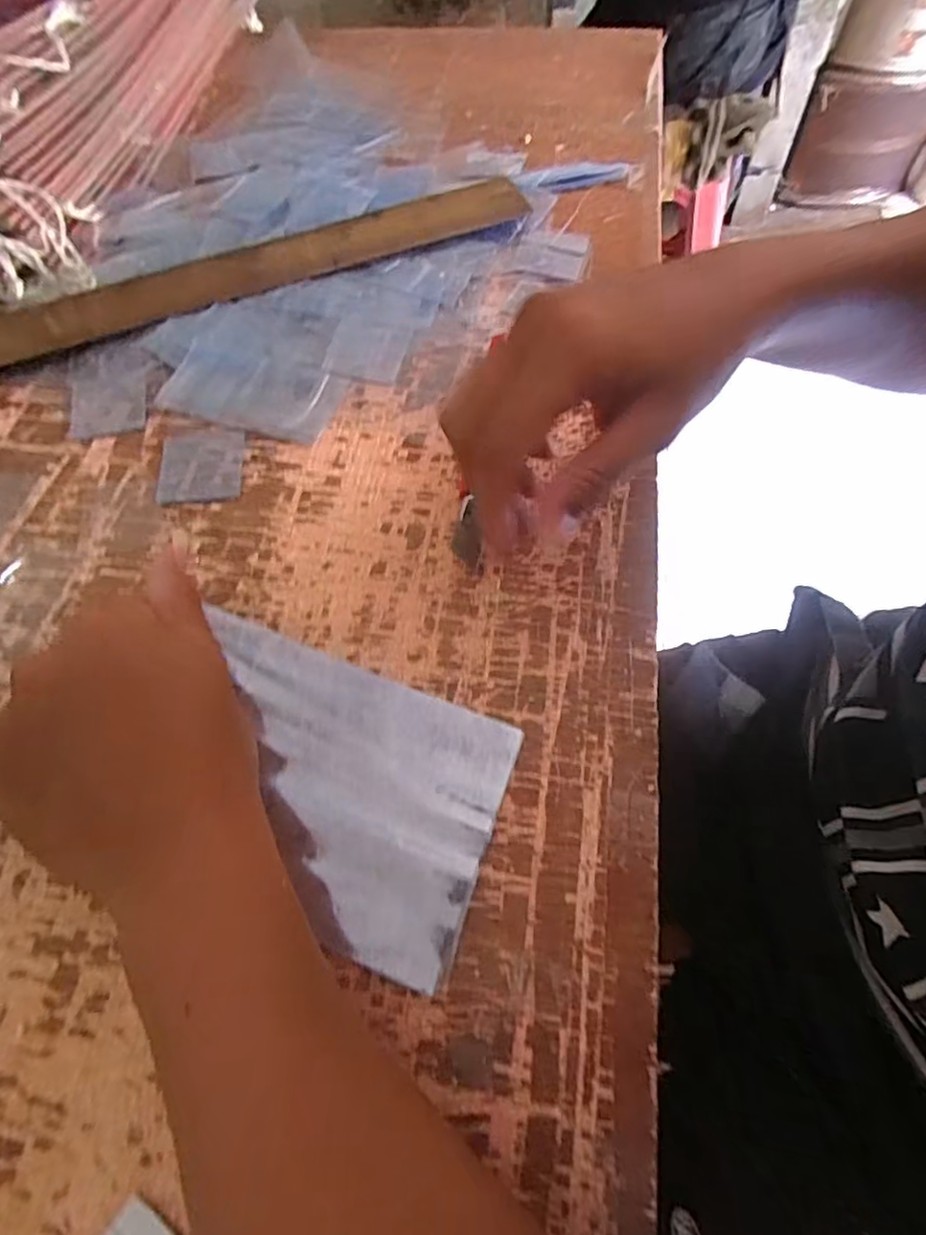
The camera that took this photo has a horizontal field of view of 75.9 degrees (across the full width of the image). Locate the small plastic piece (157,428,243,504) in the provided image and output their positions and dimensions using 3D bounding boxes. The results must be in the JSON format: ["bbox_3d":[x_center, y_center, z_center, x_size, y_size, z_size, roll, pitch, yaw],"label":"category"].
[{"bbox_3d":[-0.150,-0.088,0.338,0.047,0.004,0.050,-6,63,-2],"label":"small plastic piece"}]

